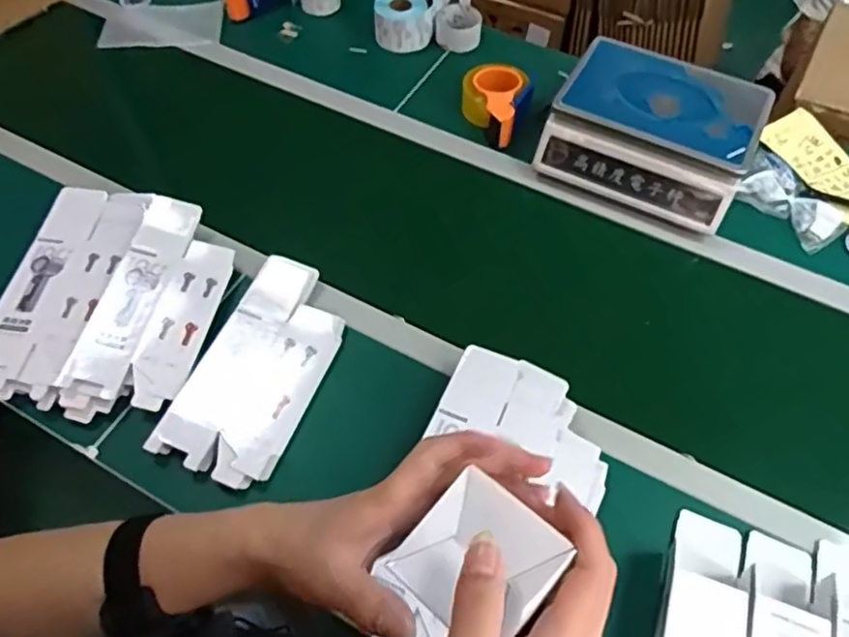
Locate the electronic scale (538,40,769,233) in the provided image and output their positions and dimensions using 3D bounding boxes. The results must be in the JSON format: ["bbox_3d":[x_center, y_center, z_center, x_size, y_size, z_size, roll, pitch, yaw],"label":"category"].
[{"bbox_3d":[0.339,-0.278,0.934,0.279,0.119,0.223,26,62,15],"label":"electronic scale"}]

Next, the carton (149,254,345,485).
[{"bbox_3d":[-0.204,0.059,0.781,0.148,0.023,0.286,20,63,7],"label":"carton"}]

